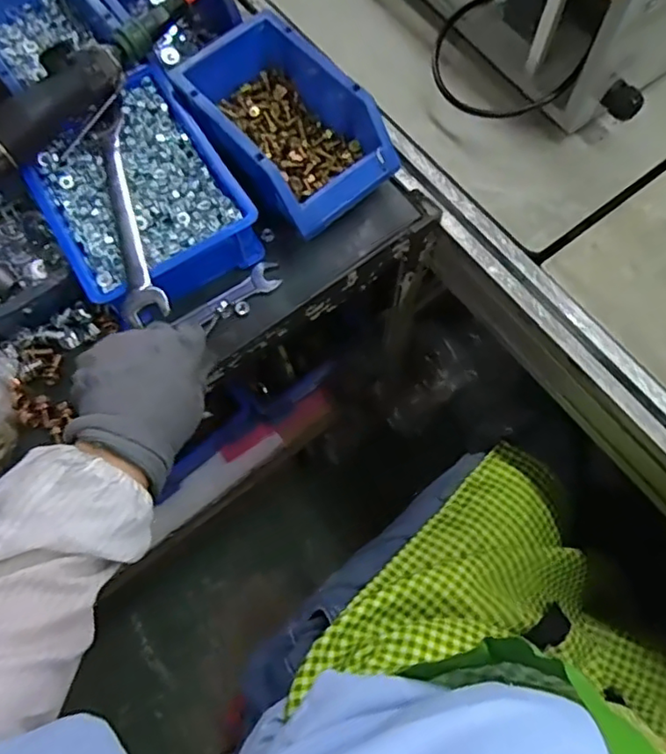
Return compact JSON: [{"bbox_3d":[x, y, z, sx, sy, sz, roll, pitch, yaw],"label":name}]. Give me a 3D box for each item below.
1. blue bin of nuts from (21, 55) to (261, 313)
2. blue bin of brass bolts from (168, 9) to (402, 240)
[{"bbox_3d":[-0.166,-0.153,0.516,0.144,0.047,0.192,-32,72,-8],"label":"blue bin of nuts"},{"bbox_3d":[-0.043,-0.219,0.530,0.115,0.067,0.185,-42,74,-12],"label":"blue bin of brass bolts"}]

